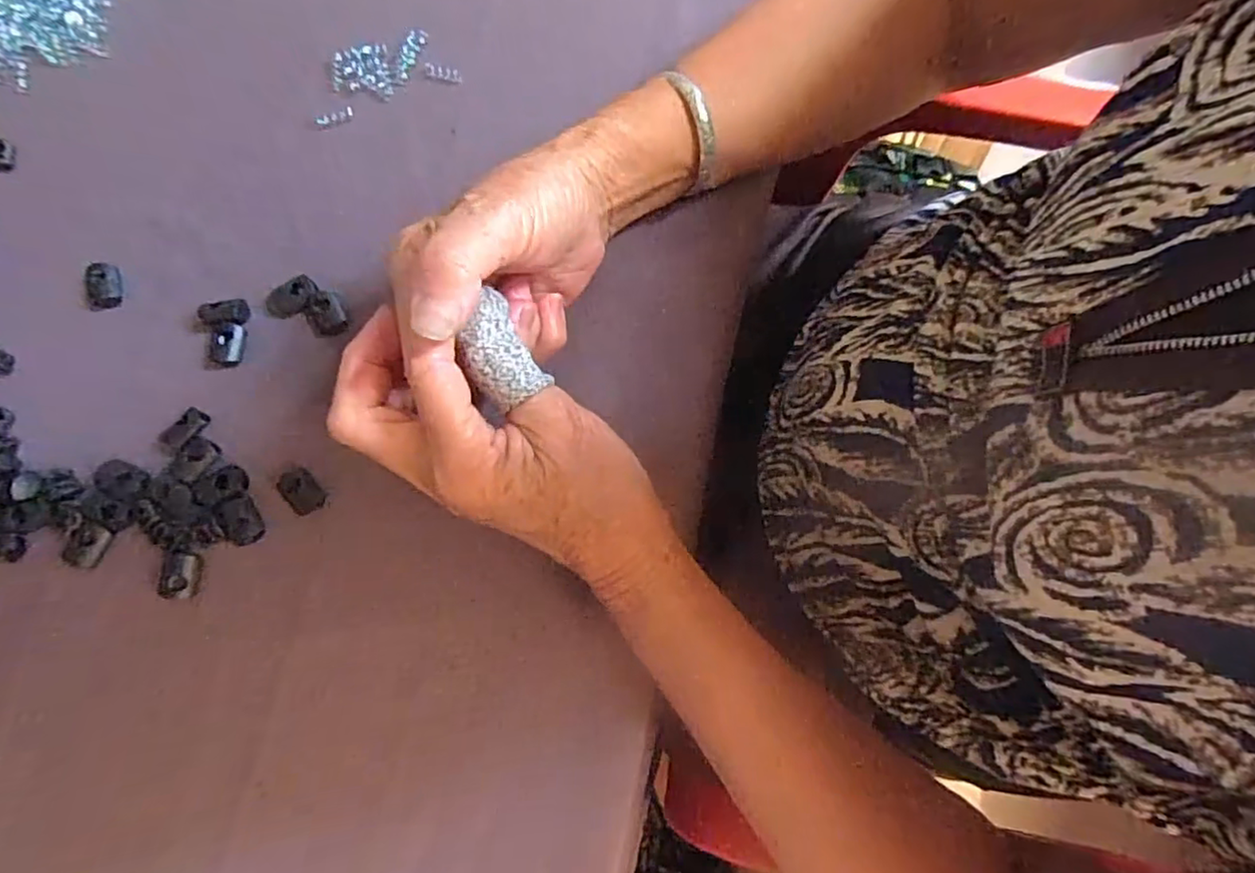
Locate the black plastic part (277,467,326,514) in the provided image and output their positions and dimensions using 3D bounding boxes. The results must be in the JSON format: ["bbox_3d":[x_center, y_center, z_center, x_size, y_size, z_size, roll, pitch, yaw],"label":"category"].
[{"bbox_3d":[-0.152,0.025,0.291,0.015,0.004,0.023,-41,82,-9],"label":"black plastic part"}]

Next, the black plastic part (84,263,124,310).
[{"bbox_3d":[-0.260,-0.075,0.312,0.017,0.004,0.024,-10,79,-4],"label":"black plastic part"}]

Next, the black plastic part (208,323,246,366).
[{"bbox_3d":[-0.195,-0.045,0.307,0.016,0.006,0.020,4,78,-1],"label":"black plastic part"}]

